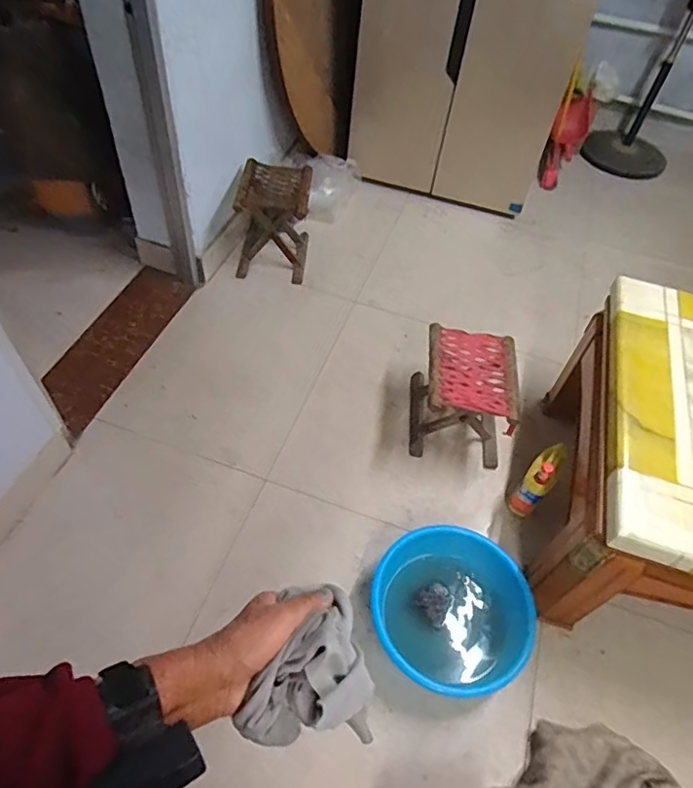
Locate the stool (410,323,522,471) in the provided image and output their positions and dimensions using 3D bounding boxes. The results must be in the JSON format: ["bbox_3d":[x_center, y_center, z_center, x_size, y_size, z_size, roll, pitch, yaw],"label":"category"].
[{"bbox_3d":[0.345,0.009,1.690,0.273,0.259,0.319,9,51,1],"label":"stool"}]

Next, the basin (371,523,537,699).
[{"bbox_3d":[0.245,0.514,1.335,0.331,0.159,0.376,-26,58,-24],"label":"basin"}]

